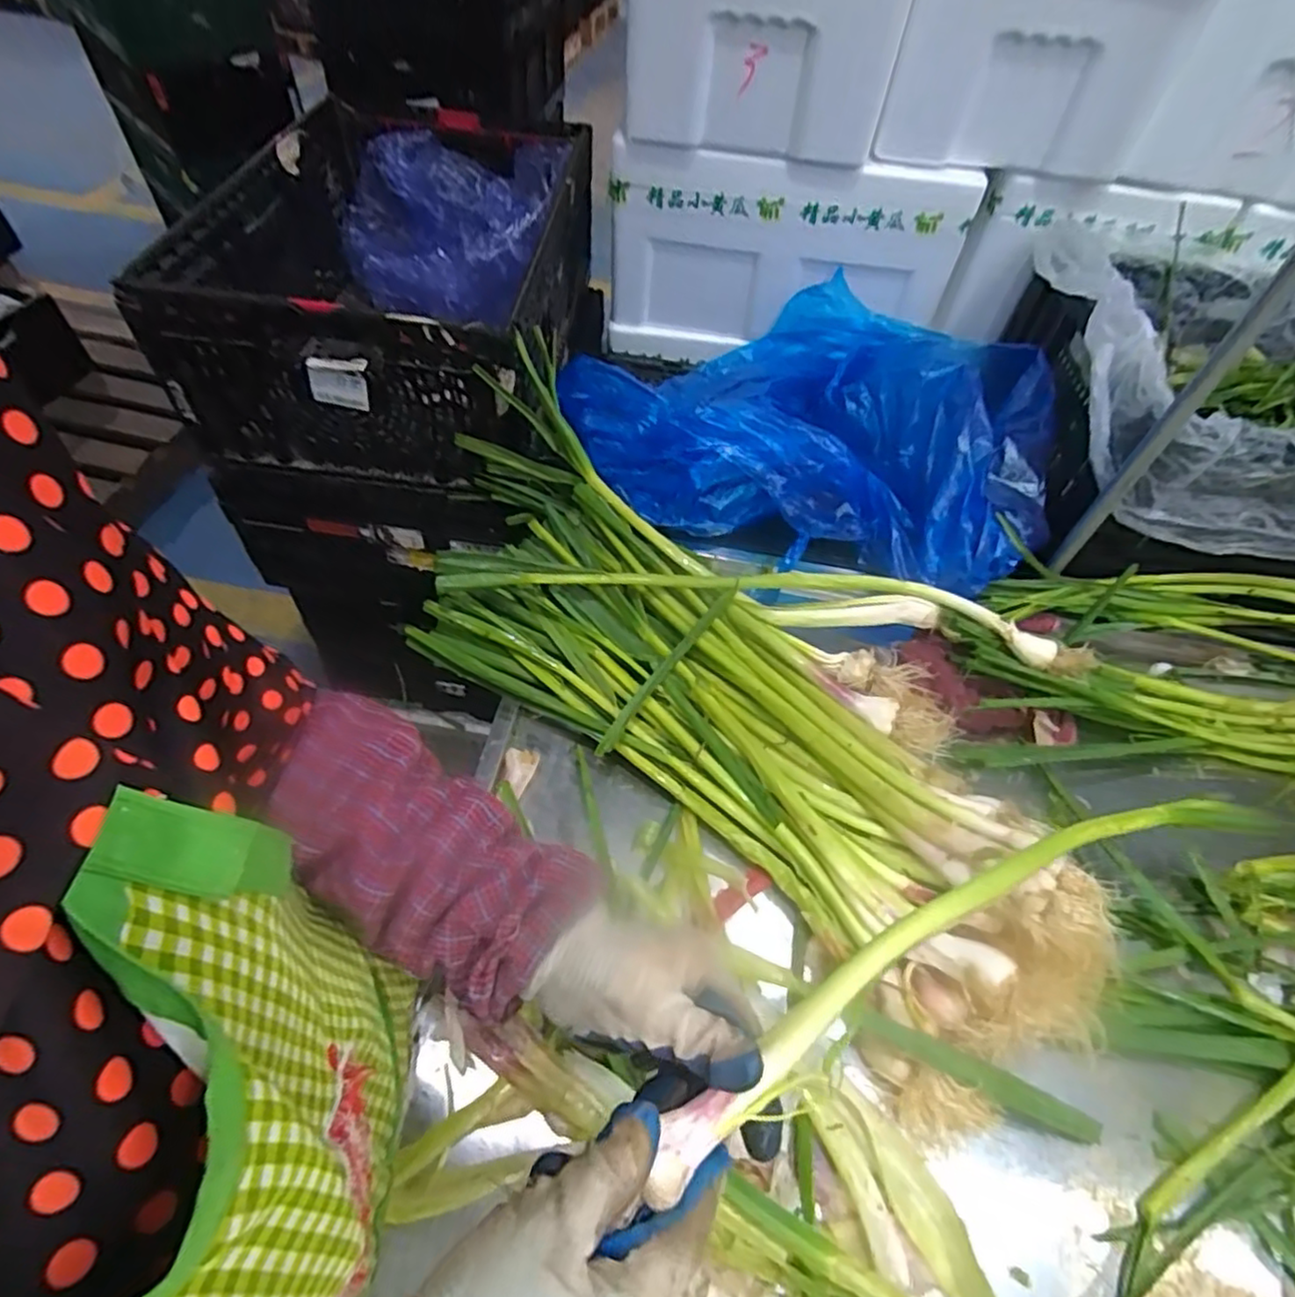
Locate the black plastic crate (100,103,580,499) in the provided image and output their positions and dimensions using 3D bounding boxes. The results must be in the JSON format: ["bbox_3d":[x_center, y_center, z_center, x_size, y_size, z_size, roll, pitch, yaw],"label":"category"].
[{"bbox_3d":[-0.323,-0.508,0.912,0.433,0.204,0.610,7,53,0],"label":"black plastic crate"}]

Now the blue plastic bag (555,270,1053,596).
[{"bbox_3d":[0.203,-0.297,0.812,0.520,0.149,0.442,14,53,6],"label":"blue plastic bag"}]

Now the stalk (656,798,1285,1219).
[{"bbox_3d":[0.217,0.157,0.393,0.497,0.032,0.054,-16,56,-23],"label":"stalk"}]

